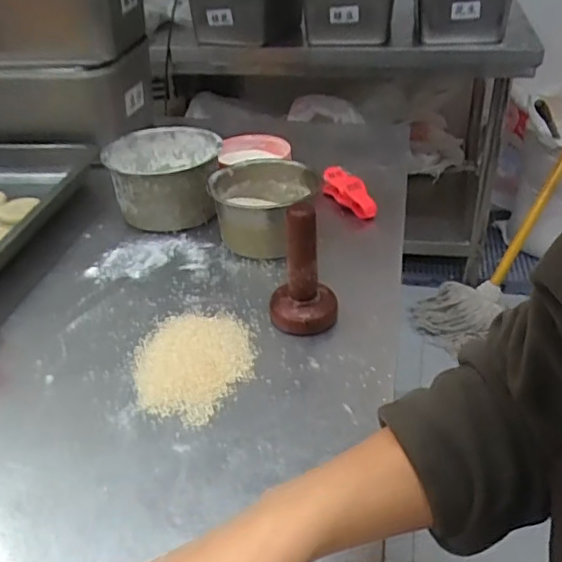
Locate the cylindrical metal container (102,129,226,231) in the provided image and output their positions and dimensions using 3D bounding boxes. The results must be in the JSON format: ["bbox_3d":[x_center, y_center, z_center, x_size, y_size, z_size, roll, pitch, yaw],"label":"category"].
[{"bbox_3d":[-0.149,-0.137,0.788,0.136,0.085,0.151,-2,36,1],"label":"cylindrical metal container"}]

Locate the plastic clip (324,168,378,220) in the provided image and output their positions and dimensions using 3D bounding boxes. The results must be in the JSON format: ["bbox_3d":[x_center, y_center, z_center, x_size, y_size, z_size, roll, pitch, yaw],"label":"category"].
[{"bbox_3d":[0.093,-0.118,0.800,0.028,0.036,0.097,-22,40,-24],"label":"plastic clip"}]

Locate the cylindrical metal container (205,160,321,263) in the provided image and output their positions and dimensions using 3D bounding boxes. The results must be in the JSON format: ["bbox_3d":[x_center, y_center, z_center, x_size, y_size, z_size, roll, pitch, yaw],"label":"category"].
[{"bbox_3d":[-0.018,-0.090,0.728,0.122,0.071,0.125,-2,36,1],"label":"cylindrical metal container"}]

